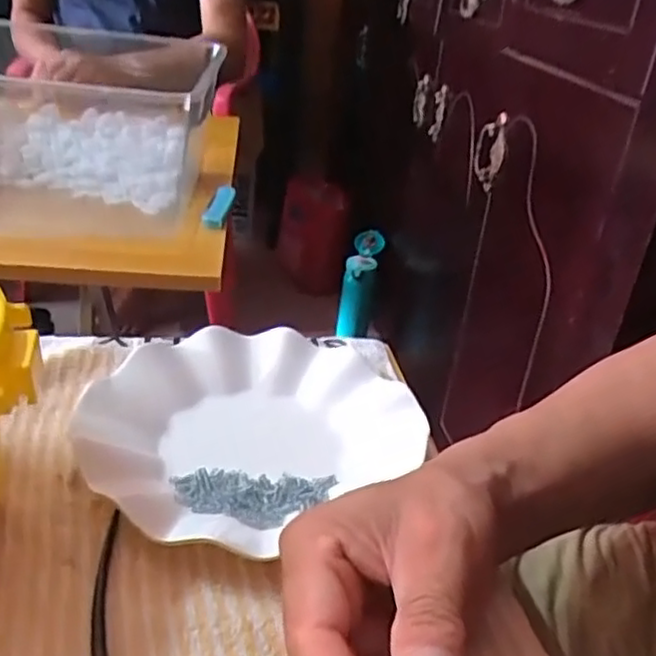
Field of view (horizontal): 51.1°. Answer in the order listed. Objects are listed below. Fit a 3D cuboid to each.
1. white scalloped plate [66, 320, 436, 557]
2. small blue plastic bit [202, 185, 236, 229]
[{"bbox_3d":[-0.046,0.052,0.395,0.180,0.020,0.180,5,30,-3],"label":"white scalloped plate"},{"bbox_3d":[-0.113,-0.128,0.714,0.025,0.011,0.089,6,29,-1],"label":"small blue plastic bit"}]

